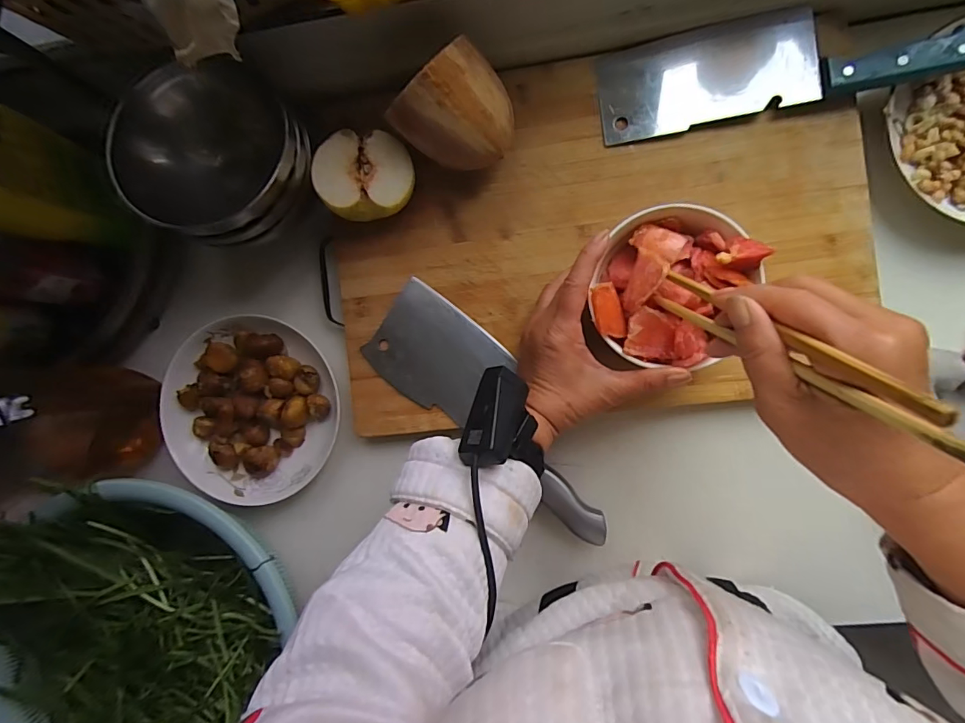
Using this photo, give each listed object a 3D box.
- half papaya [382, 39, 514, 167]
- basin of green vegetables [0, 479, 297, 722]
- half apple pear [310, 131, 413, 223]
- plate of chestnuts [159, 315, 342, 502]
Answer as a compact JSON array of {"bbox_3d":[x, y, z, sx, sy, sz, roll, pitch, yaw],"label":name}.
[{"bbox_3d":[-0.018,-0.197,0.383,0.088,0.086,0.076,-40,87,5],"label":"half papaya"},{"bbox_3d":[-0.322,0.238,0.423,0.254,0.109,0.276,0,90,6],"label":"basin of green vegetables"},{"bbox_3d":[-0.101,-0.162,0.414,0.082,0.047,0.077,-2,90,6],"label":"half apple pear"},{"bbox_3d":[-0.222,0.042,0.460,0.164,0.044,0.178,0,90,6],"label":"plate of chestnuts"}]

